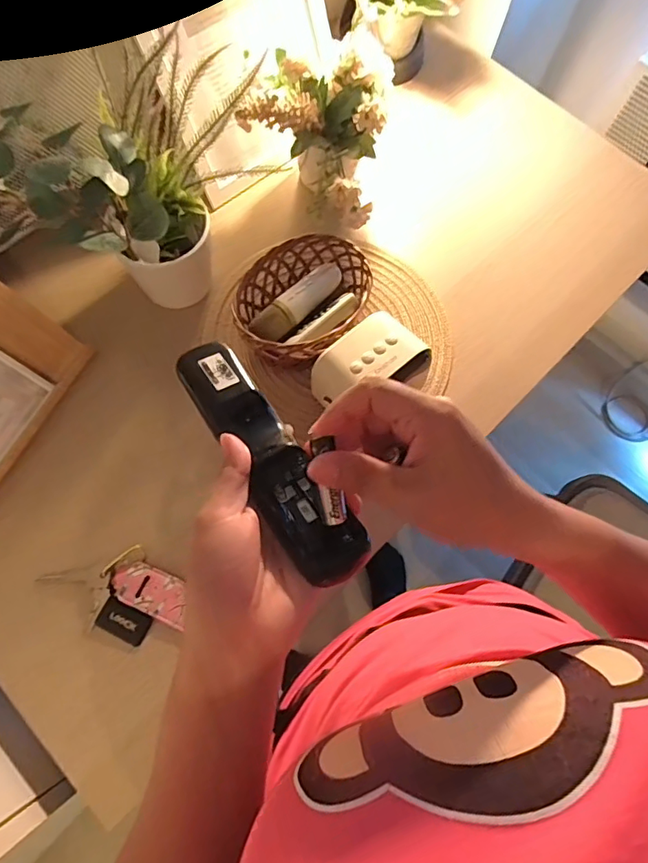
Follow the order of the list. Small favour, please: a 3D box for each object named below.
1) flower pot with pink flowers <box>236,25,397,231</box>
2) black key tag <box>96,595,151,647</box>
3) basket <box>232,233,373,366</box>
[{"bbox_3d":[-0.010,-0.336,0.575,0.149,0.141,0.154,1,71,-2],"label":"flower pot with pink flowers"},{"bbox_3d":[-0.195,0.185,0.492,0.048,0.008,0.031,25,72,6],"label":"black key tag"},{"bbox_3d":[-0.024,-0.140,0.566,0.124,0.071,0.157,39,74,10],"label":"basket"}]

